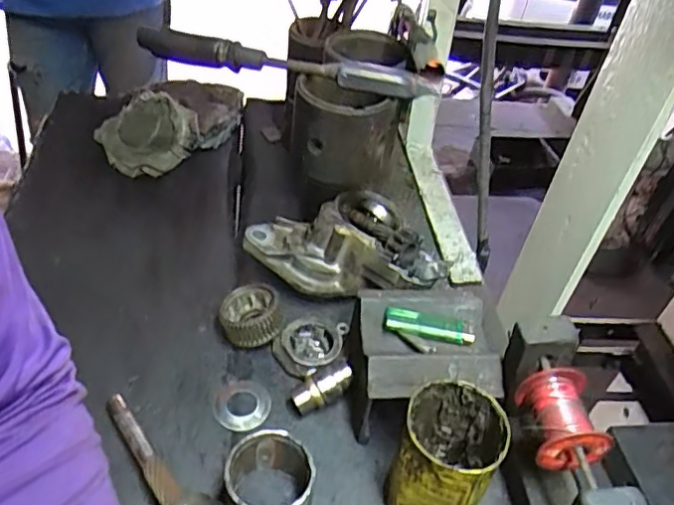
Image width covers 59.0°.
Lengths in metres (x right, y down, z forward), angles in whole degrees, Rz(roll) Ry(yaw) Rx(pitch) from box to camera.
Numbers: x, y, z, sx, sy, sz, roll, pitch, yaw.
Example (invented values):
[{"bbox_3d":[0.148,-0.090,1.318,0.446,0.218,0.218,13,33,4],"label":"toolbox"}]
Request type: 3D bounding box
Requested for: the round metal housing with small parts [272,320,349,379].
[{"bbox_3d":[-0.028,0.094,0.588,0.064,0.021,0.065,3,40,-2],"label":"round metal housing with small parts"}]

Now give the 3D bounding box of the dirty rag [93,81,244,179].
[{"bbox_3d":[-0.241,-0.196,0.878,0.153,0.077,0.225,29,44,25],"label":"dirty rag"}]

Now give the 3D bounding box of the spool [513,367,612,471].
[{"bbox_3d":[0.167,0.120,0.437,0.051,0.047,0.060,1,42,-9],"label":"spool"}]

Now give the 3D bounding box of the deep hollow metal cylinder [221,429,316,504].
[{"bbox_3d":[-0.051,0.180,0.460,0.065,0.055,0.071,6,40,2],"label":"deep hollow metal cylinder"}]

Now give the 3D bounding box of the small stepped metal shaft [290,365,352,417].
[{"bbox_3d":[-0.014,0.123,0.539,0.061,0.026,0.025,-32,48,-6],"label":"small stepped metal shaft"}]

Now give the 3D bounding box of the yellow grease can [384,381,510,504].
[{"bbox_3d":[0.081,0.164,0.460,0.070,0.113,0.070,3,40,-2],"label":"yellow grease can"}]

